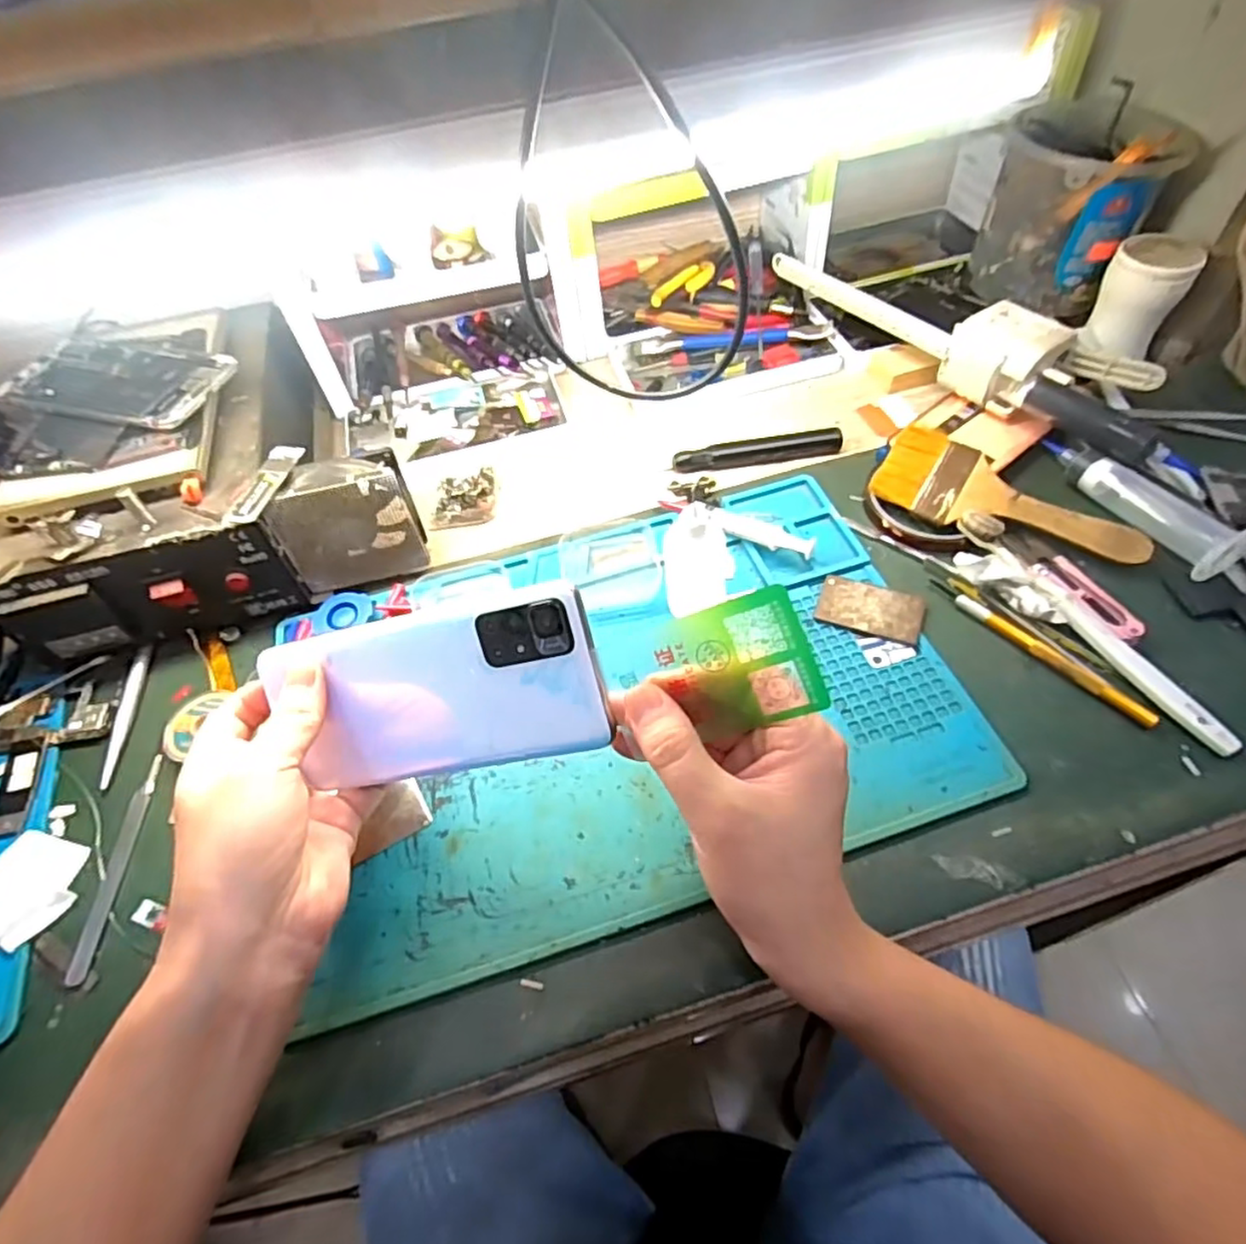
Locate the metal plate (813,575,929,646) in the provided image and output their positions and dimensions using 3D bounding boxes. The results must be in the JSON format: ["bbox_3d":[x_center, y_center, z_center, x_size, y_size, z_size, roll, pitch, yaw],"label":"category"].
[{"bbox_3d":[0.153,-0.008,0.418,0.062,0.005,0.035,19,58,18],"label":"metal plate"}]

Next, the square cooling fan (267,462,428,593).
[{"bbox_3d":[-0.175,-0.060,0.434,0.079,0.084,0.025,-19,55,-8],"label":"square cooling fan"}]

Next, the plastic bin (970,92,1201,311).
[{"bbox_3d":[0.353,-0.326,0.534,0.117,0.114,0.109,34,64,26],"label":"plastic bin"}]

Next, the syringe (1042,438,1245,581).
[{"bbox_3d":[0.331,-0.083,0.435,0.036,0.029,0.132,-21,55,-10],"label":"syringe"}]

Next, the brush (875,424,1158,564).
[{"bbox_3d":[0.251,-0.077,0.446,0.162,0.022,0.061,29,62,24],"label":"brush"}]

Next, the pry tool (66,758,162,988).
[{"bbox_3d":[-0.270,0.126,0.363,0.011,0.009,0.121,-7,54,1],"label":"pry tool"}]

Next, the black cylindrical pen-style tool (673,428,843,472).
[{"bbox_3d":[0.101,-0.128,0.510,0.124,0.014,0.018,-8,54,-1],"label":"black cylindrical pen-style tool"}]

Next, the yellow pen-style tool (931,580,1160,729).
[{"bbox_3d":[0.237,0.013,0.390,0.010,0.009,0.135,-35,58,-19],"label":"yellow pen-style tool"}]

